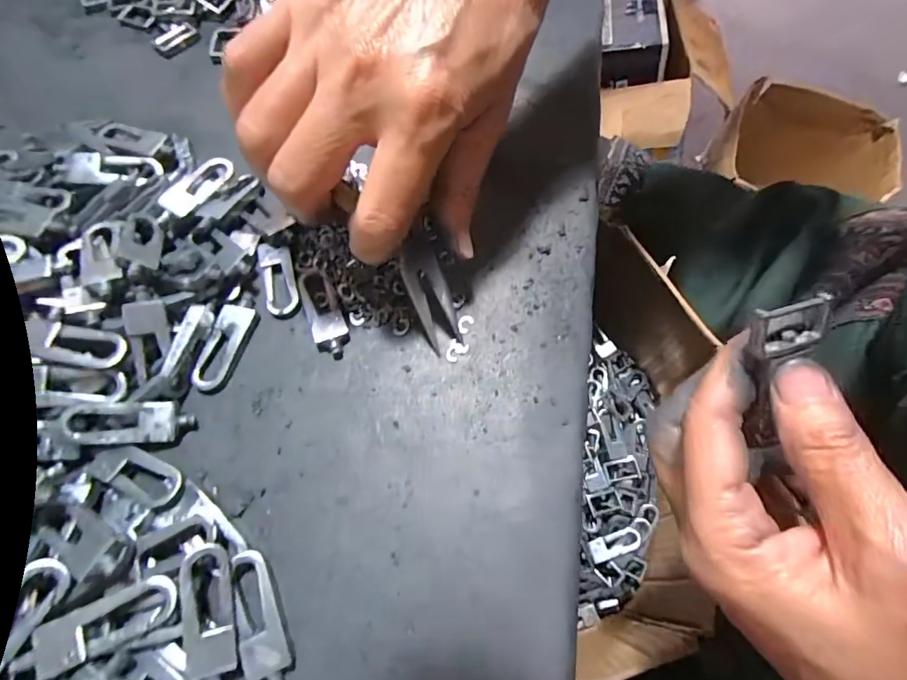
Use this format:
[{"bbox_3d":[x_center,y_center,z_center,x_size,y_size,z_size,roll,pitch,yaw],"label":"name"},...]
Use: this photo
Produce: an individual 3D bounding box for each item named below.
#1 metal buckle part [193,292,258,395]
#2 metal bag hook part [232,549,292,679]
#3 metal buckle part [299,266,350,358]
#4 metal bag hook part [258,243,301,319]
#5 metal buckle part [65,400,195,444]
[{"bbox_3d":[-0.097,0.001,0.206,0.015,0.005,0.045,15,66,7],"label":"metal buckle part"},{"bbox_3d":[-0.064,0.094,0.162,0.014,0.008,0.045,-17,66,-7],"label":"metal bag hook part"},{"bbox_3d":[-0.057,-0.013,0.212,0.015,0.004,0.046,-19,67,-8],"label":"metal buckle part"},{"bbox_3d":[-0.080,-0.029,0.219,0.015,0.004,0.041,-16,66,-7],"label":"metal bag hook part"},{"bbox_3d":[-0.124,0.031,0.185,0.042,0.008,0.015,0,65,-13],"label":"metal buckle part"}]

